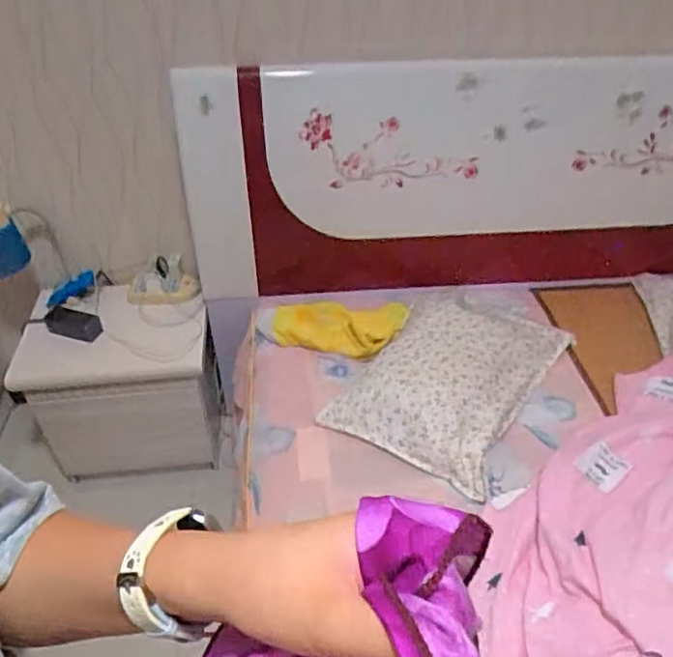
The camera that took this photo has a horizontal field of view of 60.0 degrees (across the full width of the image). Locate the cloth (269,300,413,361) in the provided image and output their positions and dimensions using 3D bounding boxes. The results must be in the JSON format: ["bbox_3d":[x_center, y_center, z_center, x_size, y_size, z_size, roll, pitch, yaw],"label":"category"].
[{"bbox_3d":[-0.002,0.005,1.412,0.331,0.099,0.128,2,40,28],"label":"cloth"}]

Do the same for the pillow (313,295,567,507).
[{"bbox_3d":[0.264,0.086,1.280,0.352,0.091,0.524,29,50,26],"label":"pillow"}]

